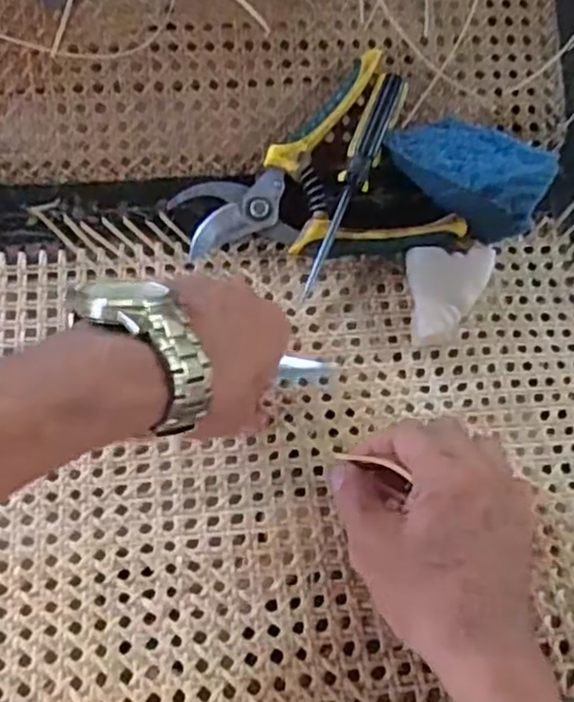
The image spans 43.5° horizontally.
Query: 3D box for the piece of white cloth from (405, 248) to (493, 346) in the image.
[{"bbox_3d":[0.110,-0.036,0.478,0.057,0.022,0.073,-1,61,-1],"label":"piece of white cloth"}]

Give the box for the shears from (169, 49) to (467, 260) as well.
[{"bbox_3d":[0.018,-0.102,0.482,0.168,0.019,0.136,-30,89,-8],"label":"shears"}]

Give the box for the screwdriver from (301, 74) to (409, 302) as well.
[{"bbox_3d":[0.044,-0.112,0.484,0.023,0.021,0.161,23,82,-4],"label":"screwdriver"}]

